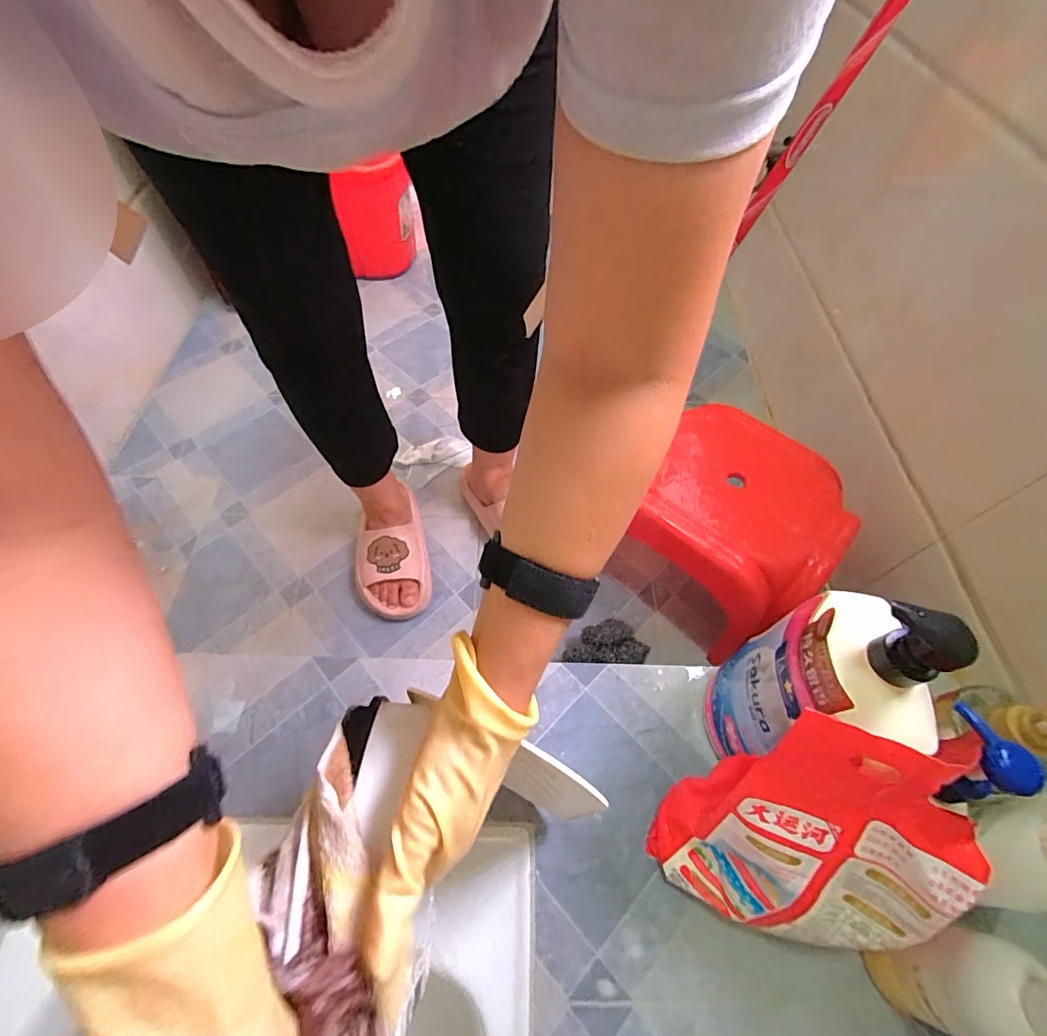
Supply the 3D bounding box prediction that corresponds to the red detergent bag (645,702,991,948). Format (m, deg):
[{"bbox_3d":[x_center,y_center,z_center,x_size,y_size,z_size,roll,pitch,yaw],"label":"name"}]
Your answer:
[{"bbox_3d":[0.219,0.255,0.380,0.164,0.252,0.144,11,61,5],"label":"red detergent bag"}]

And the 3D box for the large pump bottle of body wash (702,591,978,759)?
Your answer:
[{"bbox_3d":[0.246,0.148,0.413,0.075,0.302,0.113,20,62,10],"label":"large pump bottle of body wash"}]

